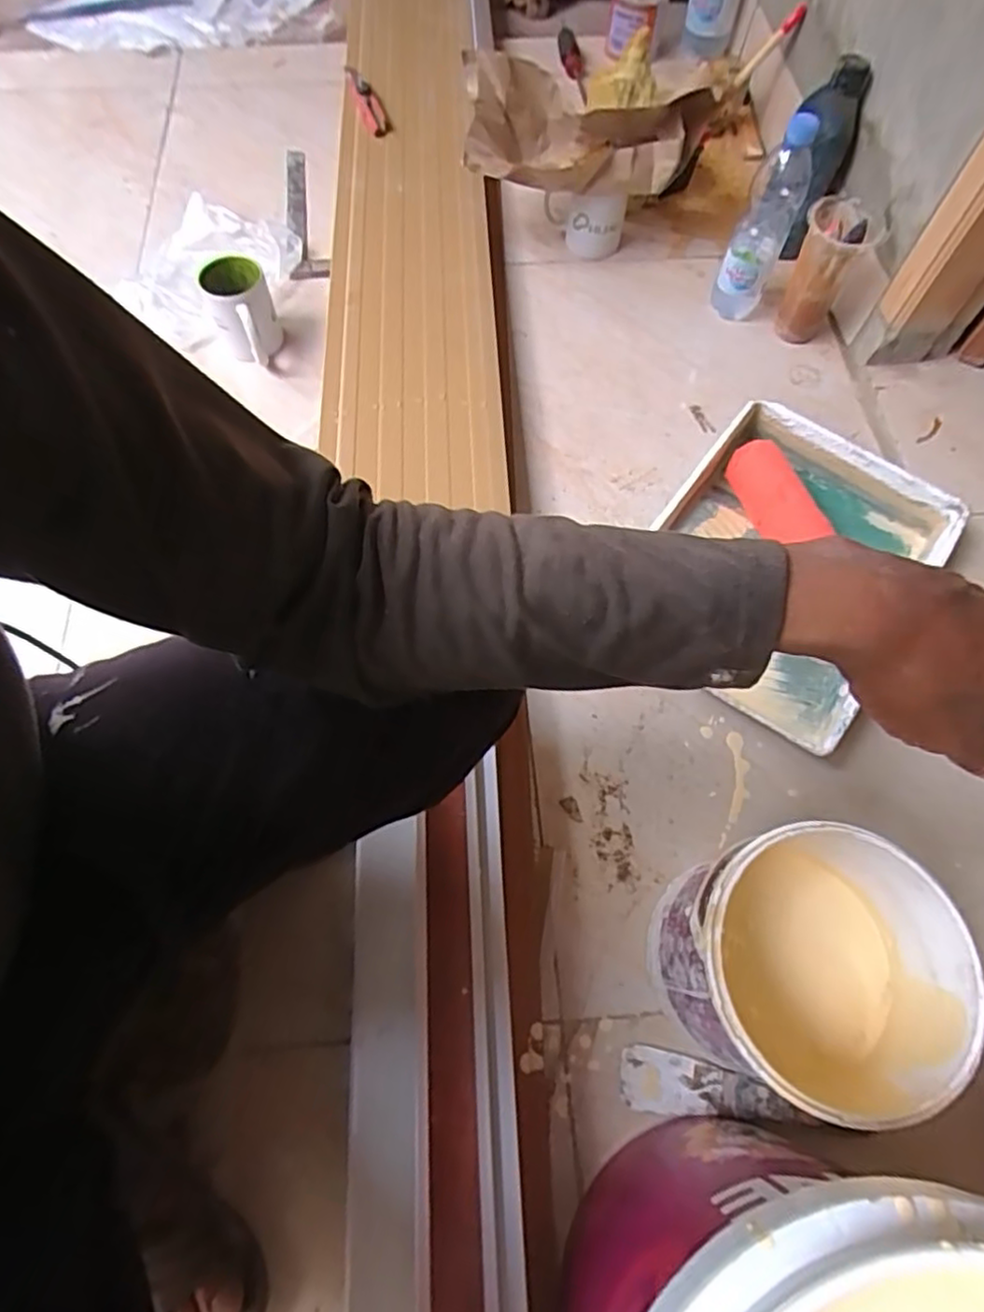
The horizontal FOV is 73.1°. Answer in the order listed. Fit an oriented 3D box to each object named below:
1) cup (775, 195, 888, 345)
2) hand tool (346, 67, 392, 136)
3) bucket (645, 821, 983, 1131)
[{"bbox_3d":[0.414,-0.481,0.839,0.082,0.150,0.083,0,66,-1],"label":"cup"},{"bbox_3d":[-0.190,-0.853,1.015,0.036,0.018,0.185,-17,68,-8],"label":"hand tool"},{"bbox_3d":[0.232,0.239,0.514,0.178,0.181,0.176,0,66,-1],"label":"bucket"}]

